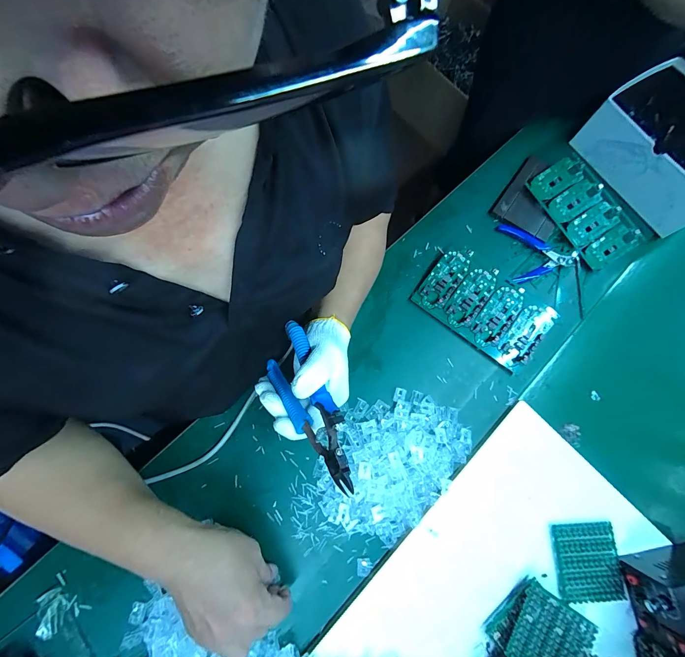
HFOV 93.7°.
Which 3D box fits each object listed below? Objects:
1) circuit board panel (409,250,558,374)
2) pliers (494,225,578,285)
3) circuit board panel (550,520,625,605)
[{"bbox_3d":[0.209,-0.034,0.475,0.184,0.025,0.106,37,77,6],"label":"circuit board panel"},{"bbox_3d":[0.309,-0.115,0.500,0.116,0.017,0.103,-1,76,-4],"label":"pliers"},{"bbox_3d":[0.313,0.300,0.411,0.082,0.005,0.093,-3,83,0],"label":"circuit board panel"}]

